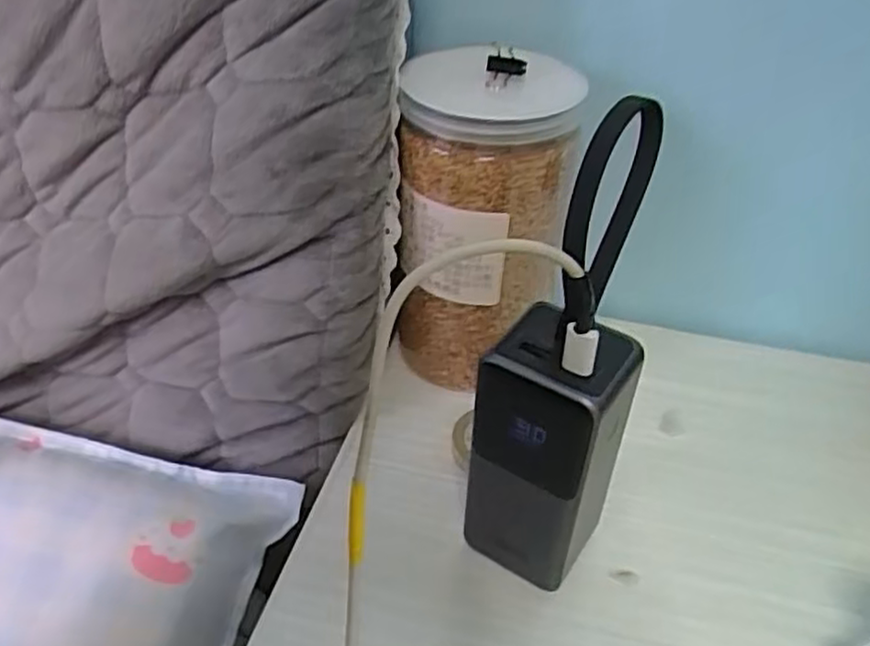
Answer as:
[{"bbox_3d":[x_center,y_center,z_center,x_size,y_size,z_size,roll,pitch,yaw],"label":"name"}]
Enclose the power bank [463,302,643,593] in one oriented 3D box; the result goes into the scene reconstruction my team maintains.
[{"bbox_3d":[0.049,0.061,0.331,0.053,0.138,0.048,25,43,25],"label":"power bank"}]

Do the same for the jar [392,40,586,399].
[{"bbox_3d":[0.025,-0.058,0.431,0.090,0.178,0.094,4,38,0],"label":"jar"}]

